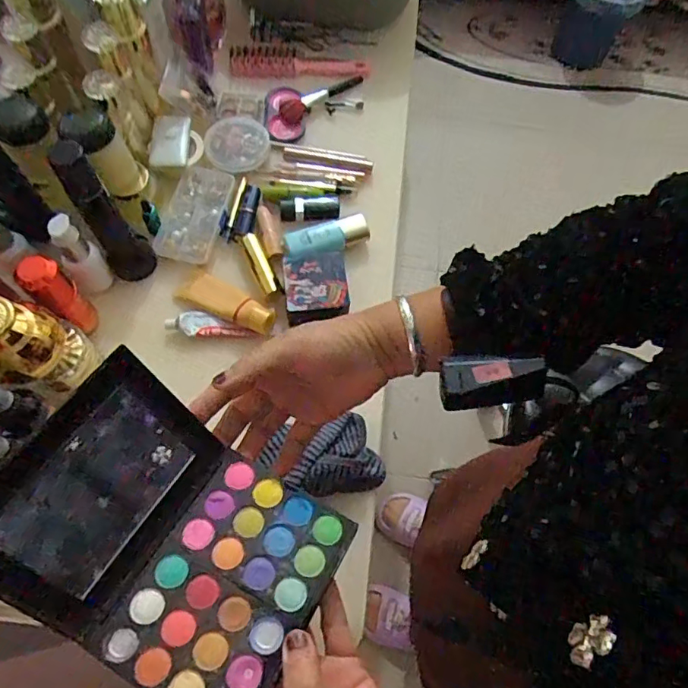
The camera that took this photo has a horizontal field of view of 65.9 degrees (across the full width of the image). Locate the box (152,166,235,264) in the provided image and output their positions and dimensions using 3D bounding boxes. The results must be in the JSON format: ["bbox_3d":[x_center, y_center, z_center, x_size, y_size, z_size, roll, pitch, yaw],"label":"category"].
[{"bbox_3d":[-0.178,-0.156,0.631,0.065,0.015,0.125,13,67,2],"label":"box"}]

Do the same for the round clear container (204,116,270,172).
[{"bbox_3d":[-0.135,-0.256,0.671,0.080,0.011,0.077,1,67,-3],"label":"round clear container"}]

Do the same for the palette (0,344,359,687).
[{"bbox_3d":[-0.107,0.116,0.319,0.191,0.062,0.140,31,69,10],"label":"palette"}]

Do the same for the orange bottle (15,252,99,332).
[{"bbox_3d":[-0.276,-0.044,0.522,0.026,0.119,0.034,39,70,13],"label":"orange bottle"}]

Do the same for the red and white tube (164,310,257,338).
[{"bbox_3d":[-0.146,-0.018,0.585,0.093,0.015,0.026,12,67,2],"label":"red and white tube"}]

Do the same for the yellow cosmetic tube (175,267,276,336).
[{"bbox_3d":[-0.128,-0.046,0.587,0.111,0.021,0.041,27,68,8],"label":"yellow cosmetic tube"}]

